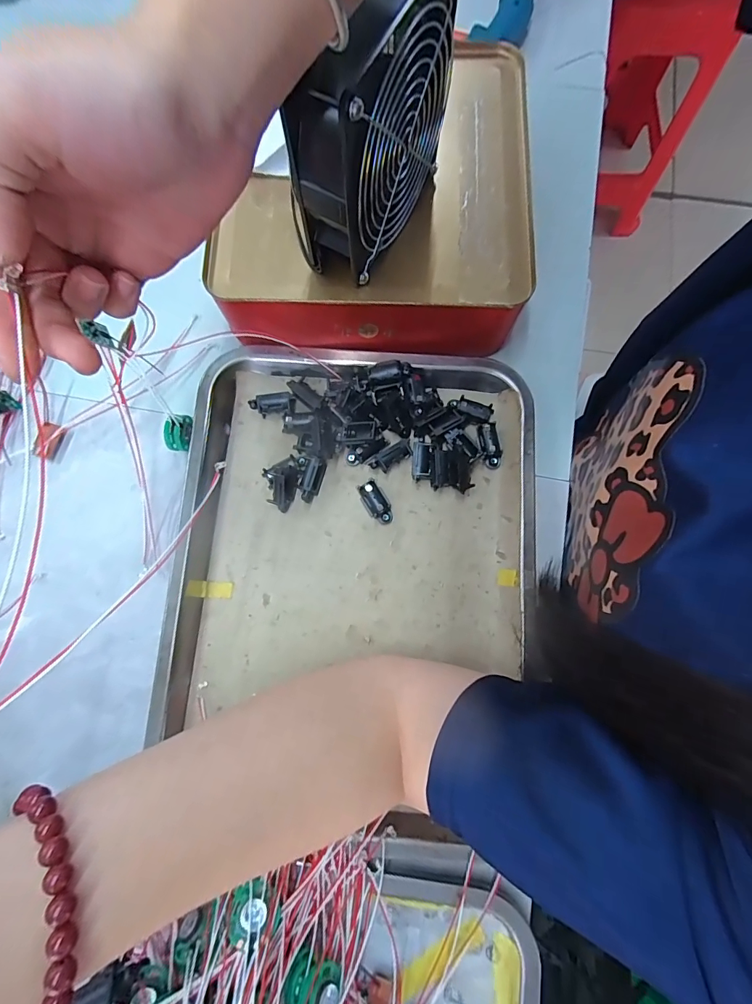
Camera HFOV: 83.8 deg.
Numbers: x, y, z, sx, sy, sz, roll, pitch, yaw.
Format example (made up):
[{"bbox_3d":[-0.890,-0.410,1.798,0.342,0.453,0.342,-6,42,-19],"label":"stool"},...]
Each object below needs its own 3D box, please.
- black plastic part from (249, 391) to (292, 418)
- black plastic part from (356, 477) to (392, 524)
[{"bbox_3d":[-0.084,-0.078,0.338,0.034,0.015,0.013,-14,79,-2],"label":"black plastic part"},{"bbox_3d":[0.000,0.000,0.324,0.018,0.014,0.037,-31,80,-6],"label":"black plastic part"}]

